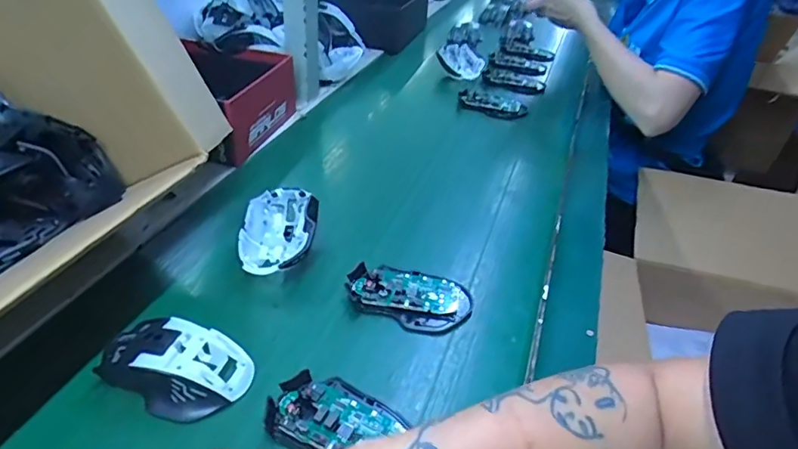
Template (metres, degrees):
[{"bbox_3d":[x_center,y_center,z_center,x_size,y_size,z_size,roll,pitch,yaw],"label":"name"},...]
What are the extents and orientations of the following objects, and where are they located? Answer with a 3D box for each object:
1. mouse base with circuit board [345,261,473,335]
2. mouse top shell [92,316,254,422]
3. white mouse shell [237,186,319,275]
[{"bbox_3d":[0.008,0.066,0.487,0.117,0.017,0.065,15,35,8],"label":"mouse base with circuit board"},{"bbox_3d":[-0.172,0.106,0.394,0.109,0.033,0.065,13,34,5],"label":"mouse top shell"},{"bbox_3d":[-0.122,0.010,0.524,0.075,0.050,0.111,6,35,-6],"label":"white mouse shell"}]

